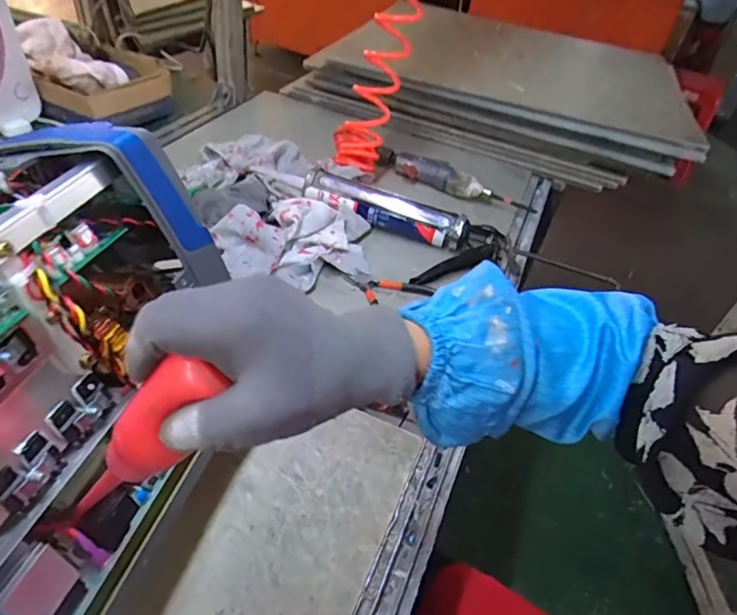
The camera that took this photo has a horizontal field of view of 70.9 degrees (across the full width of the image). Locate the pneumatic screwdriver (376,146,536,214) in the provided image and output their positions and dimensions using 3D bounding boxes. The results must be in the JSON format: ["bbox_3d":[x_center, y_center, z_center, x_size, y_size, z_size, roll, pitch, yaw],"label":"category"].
[{"bbox_3d":[0.149,-0.228,0.916,0.290,0.040,0.037,25,45,19],"label":"pneumatic screwdriver"}]

